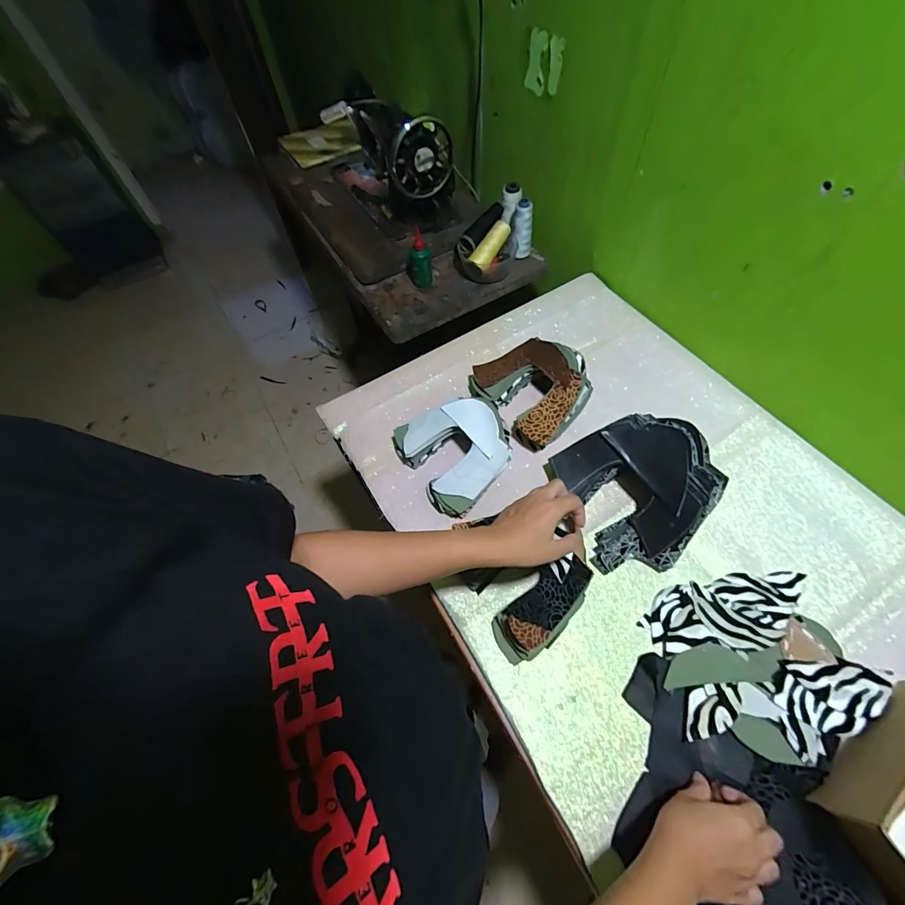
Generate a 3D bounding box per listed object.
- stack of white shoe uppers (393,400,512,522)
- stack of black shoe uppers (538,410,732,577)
[{"bbox_3d":[0.015,-0.012,0.632,0.168,0.071,0.170,-32,63,-14],"label":"stack of white shoe uppers"},{"bbox_3d":[0.261,0.047,0.565,0.218,0.094,0.198,-18,60,-6],"label":"stack of black shoe uppers"}]

